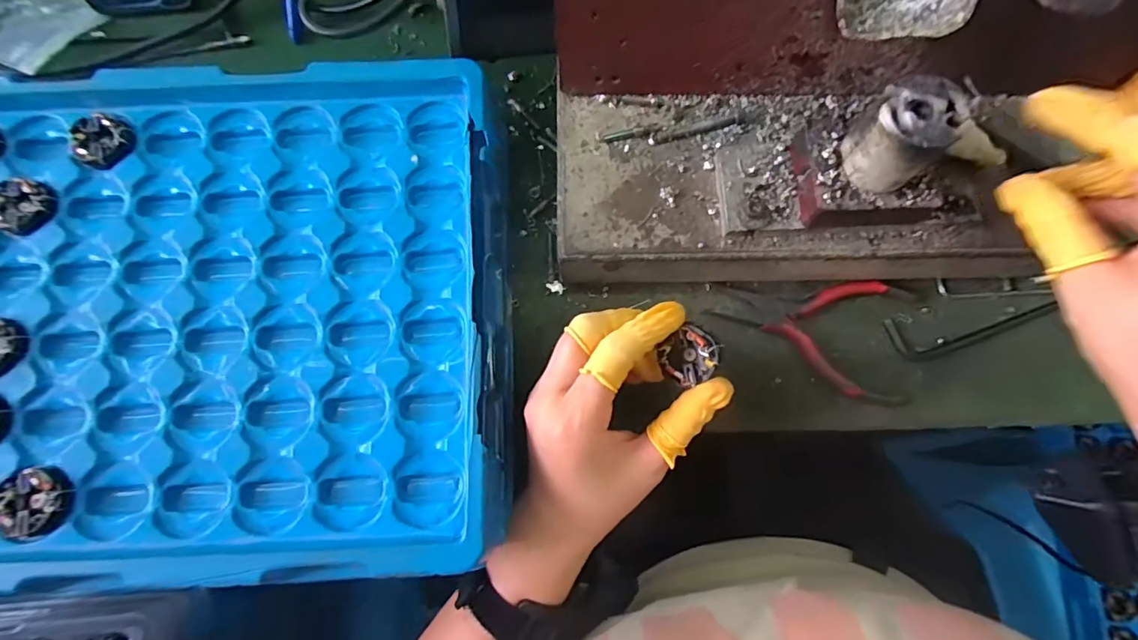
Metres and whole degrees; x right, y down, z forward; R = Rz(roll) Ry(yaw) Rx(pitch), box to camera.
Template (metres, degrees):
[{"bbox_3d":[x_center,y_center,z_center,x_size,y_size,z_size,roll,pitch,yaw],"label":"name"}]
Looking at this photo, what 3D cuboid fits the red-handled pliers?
[{"bbox_3d":[0.144,0.003,0.304,0.117,0.010,0.070,14,78,4],"label":"red-handled pliers"}]

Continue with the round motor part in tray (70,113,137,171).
[{"bbox_3d":[-0.273,-0.104,0.297,0.035,0.006,0.032,0,77,0],"label":"round motor part in tray"}]

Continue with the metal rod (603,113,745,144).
[{"bbox_3d":[0.060,-0.106,0.284,0.080,0.006,0.010,-8,76,-1],"label":"metal rod"}]

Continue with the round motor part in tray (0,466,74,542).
[{"bbox_3d":[-0.268,0.092,0.254,0.032,0.010,0.034,0,77,0],"label":"round motor part in tray"}]

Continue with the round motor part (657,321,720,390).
[{"bbox_3d":[0.061,0.018,0.250,0.027,0.011,0.027,5,99,37],"label":"round motor part"}]

